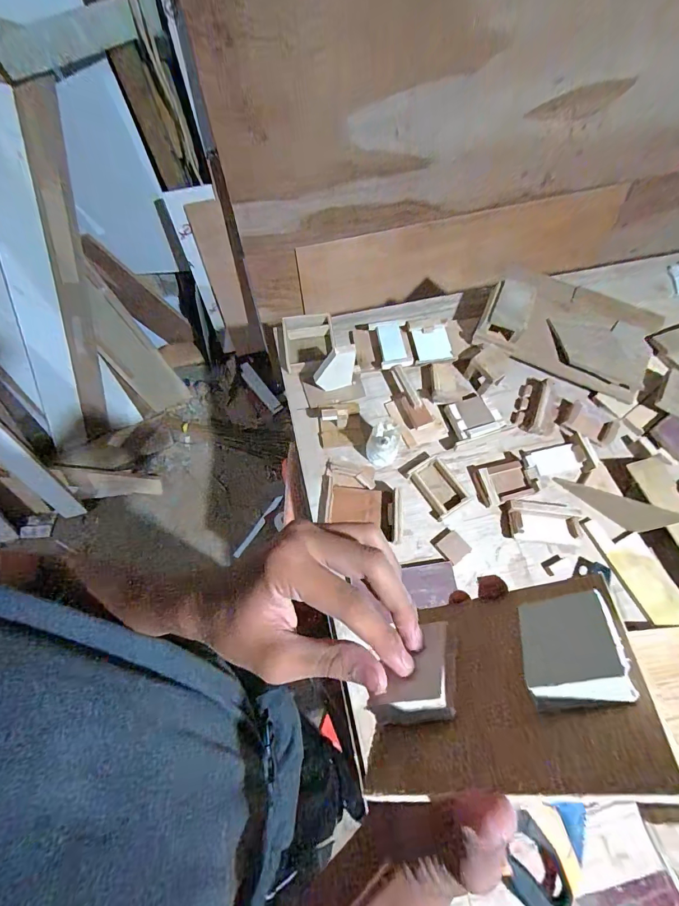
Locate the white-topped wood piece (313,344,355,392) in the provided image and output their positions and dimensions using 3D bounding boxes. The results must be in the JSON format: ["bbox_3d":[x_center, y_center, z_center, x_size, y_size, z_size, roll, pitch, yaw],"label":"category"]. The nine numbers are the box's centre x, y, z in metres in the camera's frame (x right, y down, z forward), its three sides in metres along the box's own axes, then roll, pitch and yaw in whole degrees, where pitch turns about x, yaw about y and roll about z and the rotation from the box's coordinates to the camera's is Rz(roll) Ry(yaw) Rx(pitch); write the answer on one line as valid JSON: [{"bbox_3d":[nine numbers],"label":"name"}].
[{"bbox_3d":[-0.011,-0.173,0.827,0.087,0.125,0.017,-13,68,-5],"label":"white-topped wood piece"}]

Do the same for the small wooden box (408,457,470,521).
[{"bbox_3d":[0.202,0.070,0.796,0.076,0.033,0.113,-32,71,-12],"label":"small wooden box"}]

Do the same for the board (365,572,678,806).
[{"bbox_3d":[0.075,0.109,0.198,0.126,0.018,0.103,-26,18,28],"label":"board"}]

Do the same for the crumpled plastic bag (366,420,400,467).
[{"bbox_3d":[0.090,-0.018,0.782,0.064,0.093,0.062,21,69,8],"label":"crumpled plastic bag"}]

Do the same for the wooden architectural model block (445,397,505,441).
[{"bbox_3d":[0.283,-0.076,0.827,0.090,0.025,0.090,-18,68,-7],"label":"wooden architectural model block"}]

